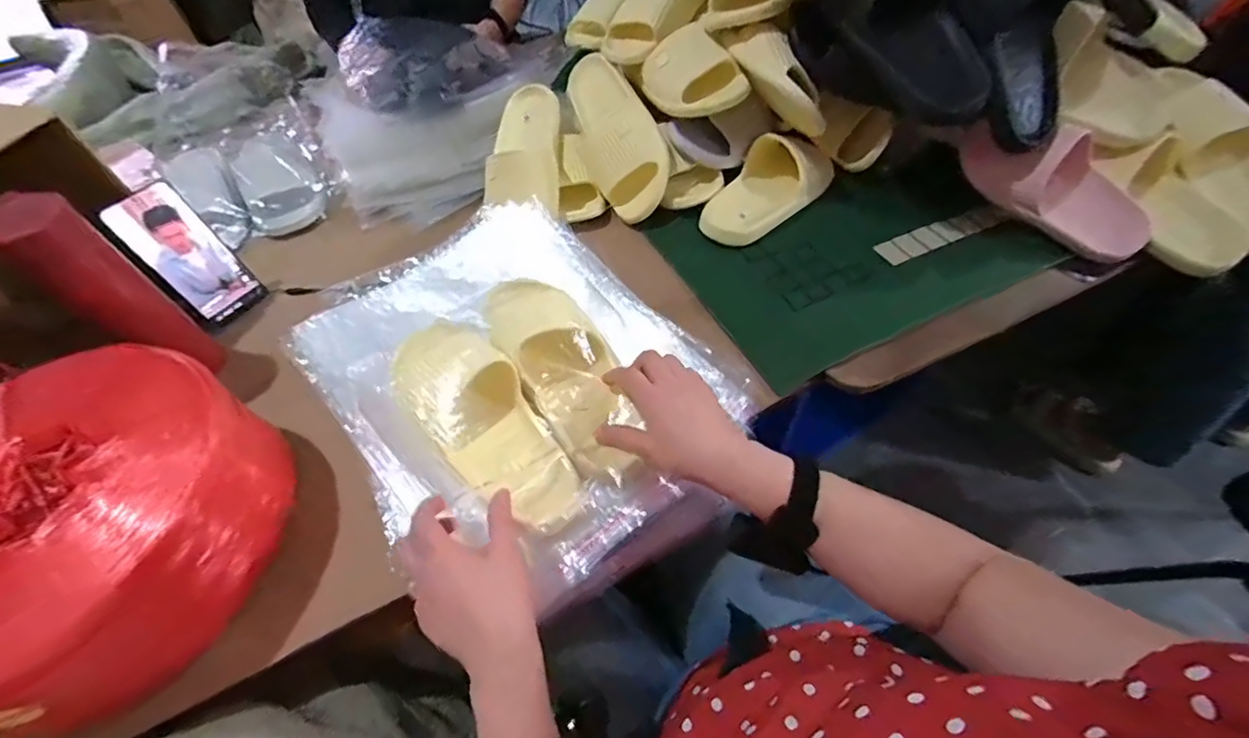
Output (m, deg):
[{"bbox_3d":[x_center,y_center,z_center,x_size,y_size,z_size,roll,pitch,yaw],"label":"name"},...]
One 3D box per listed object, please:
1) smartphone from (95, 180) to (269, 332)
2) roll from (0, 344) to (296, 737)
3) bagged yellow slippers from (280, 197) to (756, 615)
[{"bbox_3d":[-0.500,-0.128,0.623,0.010,0.158,0.080,14,50,41],"label":"smartphone"},{"bbox_3d":[-0.446,0.141,0.452,0.260,0.154,0.265,-2,54,3],"label":"roll"},{"bbox_3d":[-0.120,0.004,0.555,0.338,0.079,0.420,-37,60,-21],"label":"bagged yellow slippers"}]

